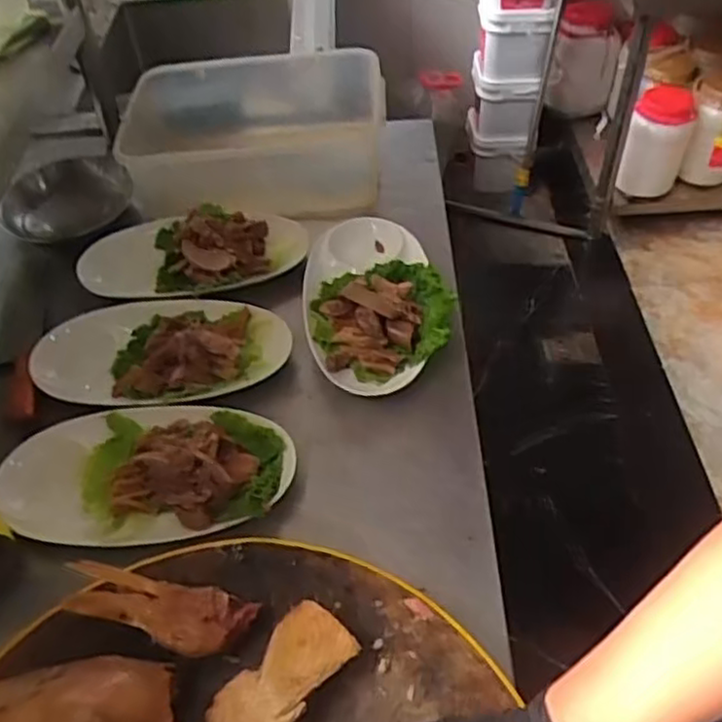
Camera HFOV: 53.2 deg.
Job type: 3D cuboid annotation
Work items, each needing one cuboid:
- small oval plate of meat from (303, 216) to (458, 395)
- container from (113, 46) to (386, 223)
[{"bbox_3d":[0.018,-0.080,0.915,0.174,0.068,0.293,-6,48,-2],"label":"small oval plate of meat"},{"bbox_3d":[-0.149,-0.337,1.062,0.337,0.133,0.278,3,49,6],"label":"container"}]

